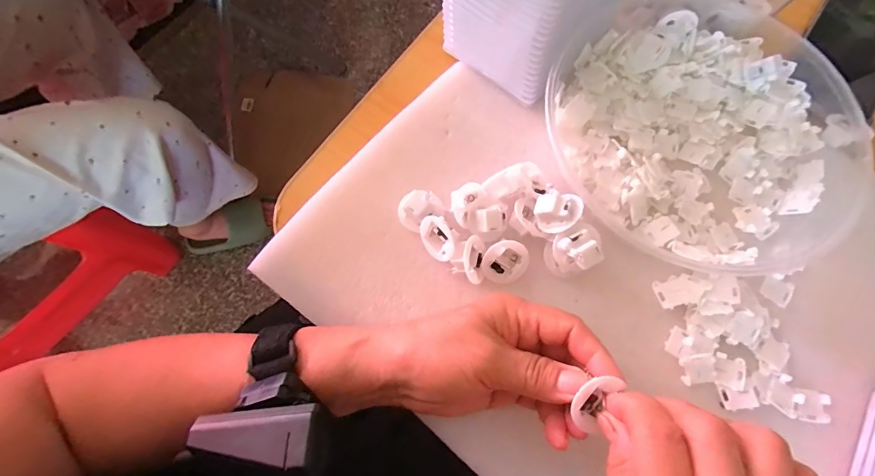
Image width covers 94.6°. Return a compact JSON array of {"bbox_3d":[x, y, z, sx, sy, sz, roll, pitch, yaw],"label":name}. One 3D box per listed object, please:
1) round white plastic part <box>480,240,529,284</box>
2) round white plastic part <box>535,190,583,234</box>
[{"bbox_3d":[0.047,0.015,0.284,0.032,0.011,0.032,-2,113,-5],"label":"round white plastic part"},{"bbox_3d":[0.081,-0.017,0.275,0.028,0.018,0.026,0,73,-1],"label":"round white plastic part"}]

